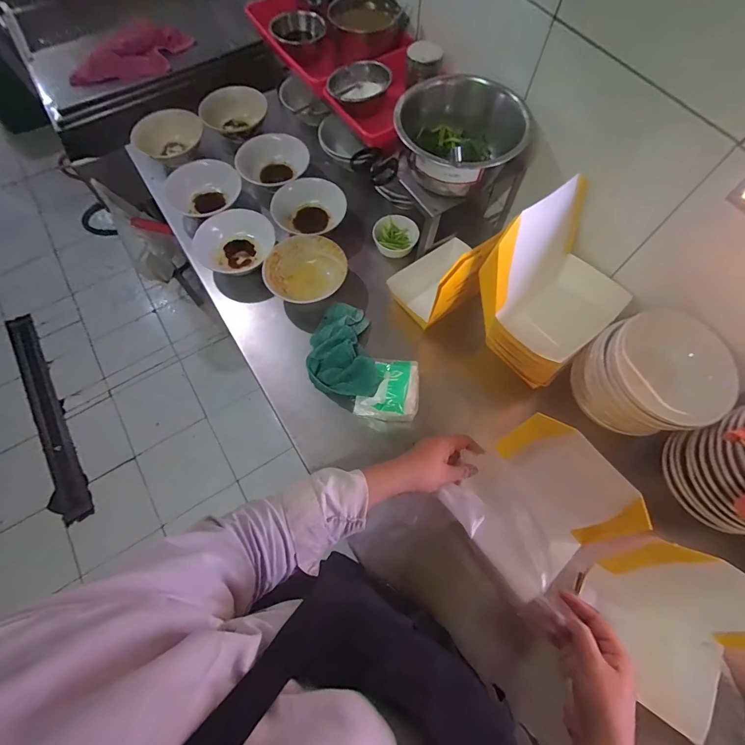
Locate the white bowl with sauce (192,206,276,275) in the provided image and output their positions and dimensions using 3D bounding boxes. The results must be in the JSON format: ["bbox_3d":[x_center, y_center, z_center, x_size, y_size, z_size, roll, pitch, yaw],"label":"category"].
[{"bbox_3d":[-0.274,-0.273,0.780,0.139,0.058,0.162,31,71,12],"label":"white bowl with sauce"}]

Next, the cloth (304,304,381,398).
[{"bbox_3d":[-0.058,-0.041,0.659,0.116,0.059,0.186,-9,68,-4],"label":"cloth"}]

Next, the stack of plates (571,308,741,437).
[{"bbox_3d":[0.415,0.009,0.567,0.142,0.122,0.163,-20,69,-8],"label":"stack of plates"}]

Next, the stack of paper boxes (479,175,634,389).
[{"bbox_3d":[0.302,-0.133,0.602,0.219,0.231,0.181,-35,72,-13],"label":"stack of paper boxes"}]

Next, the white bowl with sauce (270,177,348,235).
[{"bbox_3d":[-0.135,-0.328,0.777,0.129,0.088,0.121,29,70,11],"label":"white bowl with sauce"}]

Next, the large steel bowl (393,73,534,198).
[{"bbox_3d":[0.132,-0.372,0.610,0.196,0.125,0.191,0,68,0],"label":"large steel bowl"}]

